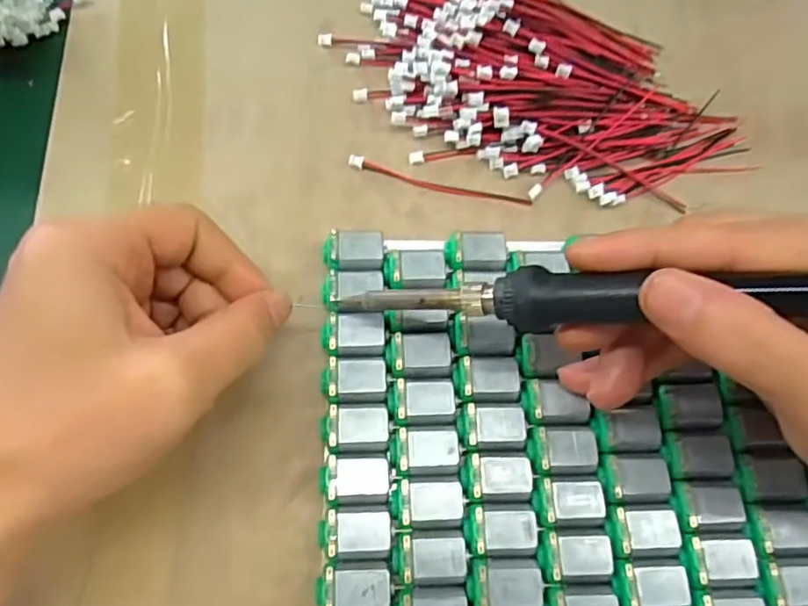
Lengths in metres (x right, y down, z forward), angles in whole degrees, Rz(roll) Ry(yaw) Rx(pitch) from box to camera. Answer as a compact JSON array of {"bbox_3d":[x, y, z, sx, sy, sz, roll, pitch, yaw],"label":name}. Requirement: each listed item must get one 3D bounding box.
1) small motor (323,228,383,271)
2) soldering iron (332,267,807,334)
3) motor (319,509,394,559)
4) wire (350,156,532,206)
[{"bbox_3d":[-0.022,-0.021,0.273,0.026,0.016,0.019,-2,67,-3],"label":"small motor"},{"bbox_3d":[0.074,0.000,0.197,0.213,0.020,0.017,-1,64,25],"label":"soldering iron"},{"bbox_3d":[-0.018,0.088,0.232,0.026,0.017,0.016,1,67,-1],"label":"motor"},{"bbox_3d":[0.017,-0.058,0.296,0.089,0.006,0.007,14,67,4],"label":"wire"}]

